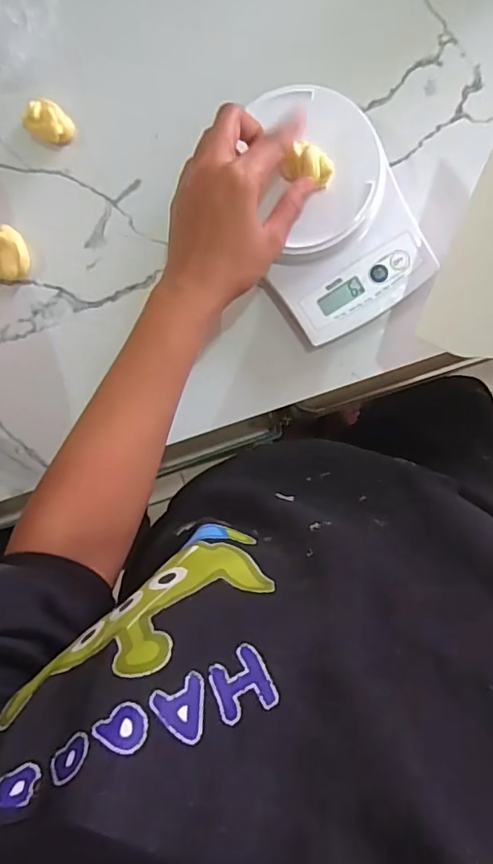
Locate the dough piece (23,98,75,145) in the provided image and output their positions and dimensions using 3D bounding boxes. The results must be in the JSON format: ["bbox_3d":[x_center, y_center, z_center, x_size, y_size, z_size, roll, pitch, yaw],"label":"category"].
[{"bbox_3d":[-0.169,-0.263,0.451,0.038,0.020,0.031,41,97,0],"label":"dough piece"}]

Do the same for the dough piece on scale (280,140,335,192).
[{"bbox_3d":[0.047,-0.200,0.397,0.037,0.020,0.026,17,97,3],"label":"dough piece on scale"}]

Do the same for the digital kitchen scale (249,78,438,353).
[{"bbox_3d":[0.061,-0.177,0.430,0.131,0.049,0.188,-29,92,7],"label":"digital kitchen scale"}]

